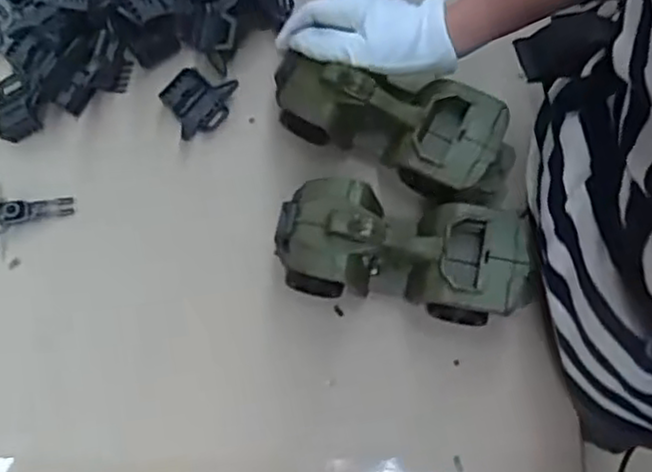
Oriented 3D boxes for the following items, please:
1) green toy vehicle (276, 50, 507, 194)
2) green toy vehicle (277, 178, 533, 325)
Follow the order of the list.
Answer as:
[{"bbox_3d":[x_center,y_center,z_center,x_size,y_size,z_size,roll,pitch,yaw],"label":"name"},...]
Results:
[{"bbox_3d":[0.045,-0.088,0.564,0.179,0.070,0.084,16,73,8],"label":"green toy vehicle"},{"bbox_3d":[0.058,0.012,0.547,0.190,0.076,0.085,11,73,4],"label":"green toy vehicle"}]

